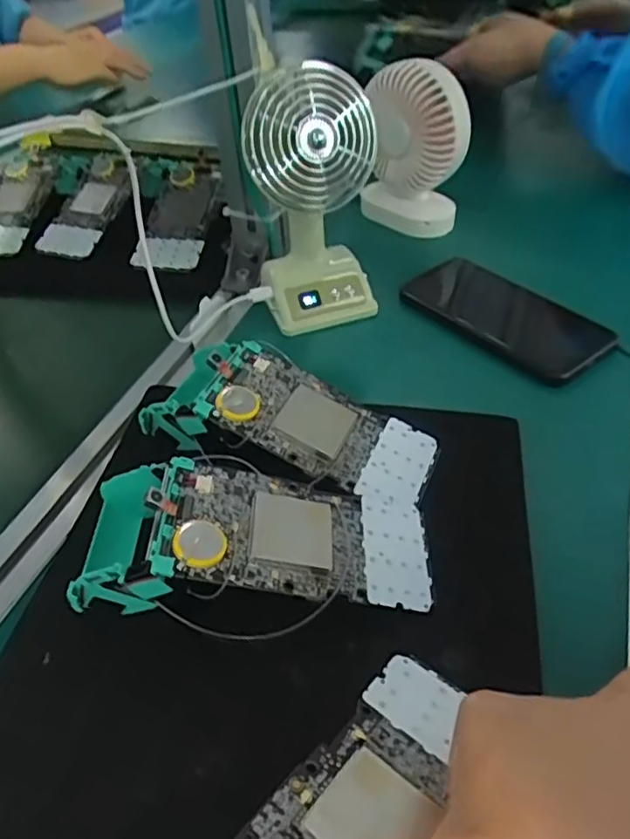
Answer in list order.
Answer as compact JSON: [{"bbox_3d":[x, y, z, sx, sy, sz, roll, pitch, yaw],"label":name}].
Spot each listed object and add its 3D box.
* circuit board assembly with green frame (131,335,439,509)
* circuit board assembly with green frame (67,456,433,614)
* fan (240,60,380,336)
[{"bbox_3d":[-0.018,0.004,0.379,0.174,0.051,0.075,18,48,17],"label":"circuit board assembly with green frame"},{"bbox_3d":[-0.027,0.055,0.314,0.171,0.045,0.075,-1,45,0],"label":"circuit board assembly with green frame"},{"bbox_3d":[-0.001,-0.156,0.459,0.093,0.167,0.071,-2,45,-1],"label":"fan"}]

